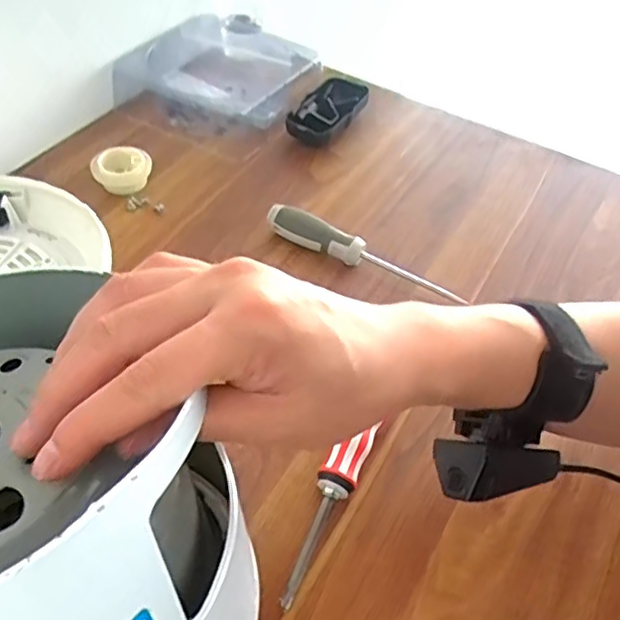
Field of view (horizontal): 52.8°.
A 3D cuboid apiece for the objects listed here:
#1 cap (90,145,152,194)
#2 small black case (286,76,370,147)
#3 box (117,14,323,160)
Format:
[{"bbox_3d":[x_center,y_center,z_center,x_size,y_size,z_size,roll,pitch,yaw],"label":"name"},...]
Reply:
[{"bbox_3d":[-0.177,-0.132,0.588,0.050,0.029,0.041,0,49,-4],"label":"cap"},{"bbox_3d":[0.020,-0.216,0.684,0.059,0.025,0.121,21,51,14],"label":"small black case"},{"bbox_3d":[-0.091,-0.270,0.703,0.164,0.054,0.218,27,50,14],"label":"box"}]

